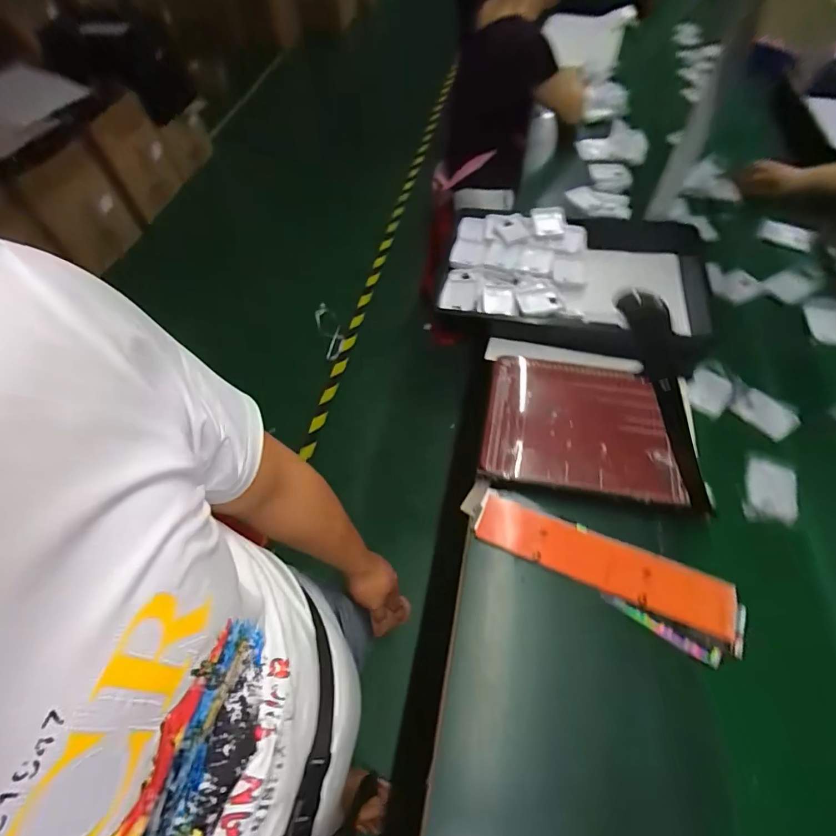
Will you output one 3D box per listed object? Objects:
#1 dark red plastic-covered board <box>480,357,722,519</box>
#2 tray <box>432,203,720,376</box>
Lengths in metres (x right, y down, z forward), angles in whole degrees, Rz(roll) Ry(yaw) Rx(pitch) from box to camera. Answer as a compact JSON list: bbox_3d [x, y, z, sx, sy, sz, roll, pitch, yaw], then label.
[{"bbox_3d":[0.294,0.014,0.767,0.335,0.058,0.255,10,59,8],"label":"dark red plastic-covered board"},{"bbox_3d":[0.345,-0.319,0.989,0.575,0.107,0.421,10,59,8],"label":"tray"}]

